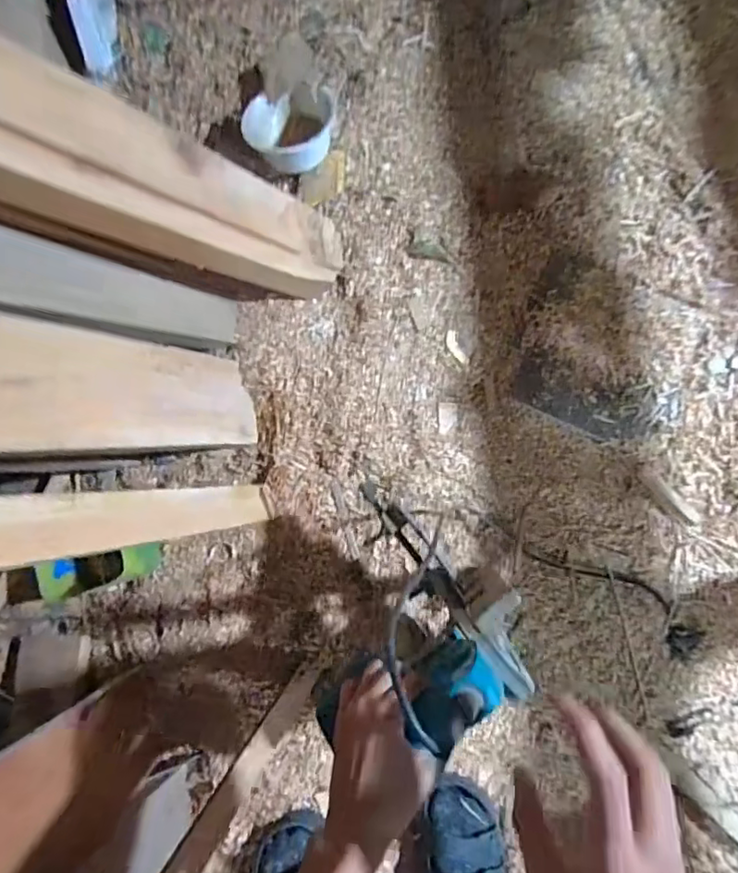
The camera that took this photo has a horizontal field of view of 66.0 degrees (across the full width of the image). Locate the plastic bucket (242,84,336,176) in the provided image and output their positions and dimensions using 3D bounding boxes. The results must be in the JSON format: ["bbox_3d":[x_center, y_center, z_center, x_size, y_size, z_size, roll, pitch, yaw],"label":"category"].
[{"bbox_3d":[-0.114,-0.451,0.828,0.124,0.068,0.117,0,86,3],"label":"plastic bucket"}]

